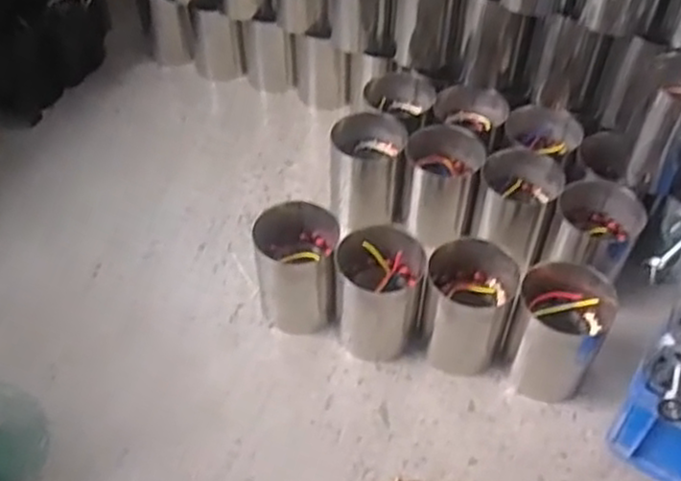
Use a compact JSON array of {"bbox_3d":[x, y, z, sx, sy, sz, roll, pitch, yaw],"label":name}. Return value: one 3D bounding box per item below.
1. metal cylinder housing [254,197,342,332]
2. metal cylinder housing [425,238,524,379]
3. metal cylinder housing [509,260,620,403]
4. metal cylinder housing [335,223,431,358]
[{"bbox_3d":[-0.060,0.041,1.044,0.120,0.152,0.119,-4,48,-4],"label":"metal cylinder housing"},{"bbox_3d":[0.176,0.094,1.003,0.119,0.145,0.127,0,48,0],"label":"metal cylinder housing"},{"bbox_3d":[0.294,0.117,0.964,0.114,0.178,0.122,0,48,0],"label":"metal cylinder housing"},{"bbox_3d":[0.054,0.068,1.006,0.119,0.172,0.121,10,49,9],"label":"metal cylinder housing"}]

